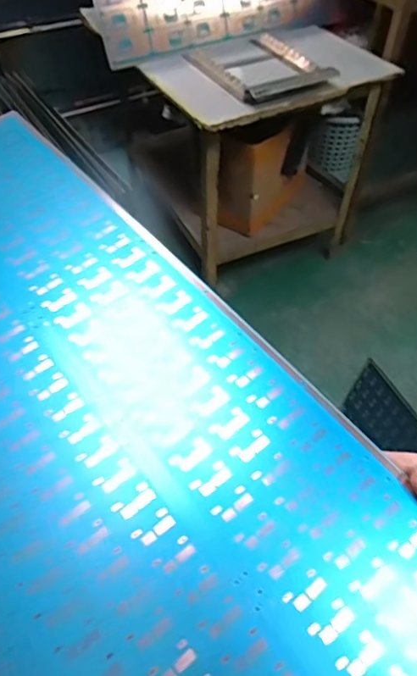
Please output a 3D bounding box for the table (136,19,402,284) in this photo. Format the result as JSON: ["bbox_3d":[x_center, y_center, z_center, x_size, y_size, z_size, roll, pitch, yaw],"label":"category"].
[{"bbox_3d":[0.125,-0.419,1.155,0.440,0.430,0.304,-30,56,-22],"label":"table"}]

